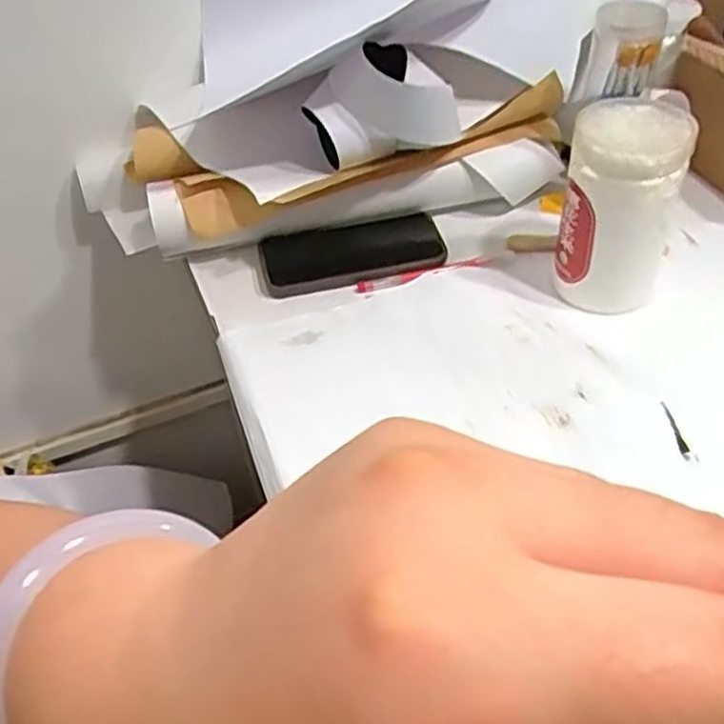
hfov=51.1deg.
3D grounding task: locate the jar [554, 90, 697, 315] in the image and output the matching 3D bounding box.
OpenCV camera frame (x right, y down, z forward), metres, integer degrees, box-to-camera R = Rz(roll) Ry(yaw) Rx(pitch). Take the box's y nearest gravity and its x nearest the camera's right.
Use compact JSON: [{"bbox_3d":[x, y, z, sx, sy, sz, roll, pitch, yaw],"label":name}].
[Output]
[{"bbox_3d":[0.204,-0.123,0.599,0.081,0.152,0.081,12,47,16],"label":"jar"}]

